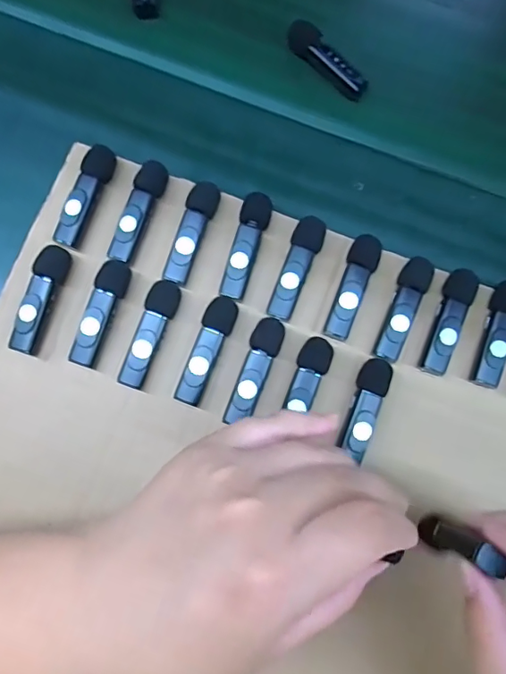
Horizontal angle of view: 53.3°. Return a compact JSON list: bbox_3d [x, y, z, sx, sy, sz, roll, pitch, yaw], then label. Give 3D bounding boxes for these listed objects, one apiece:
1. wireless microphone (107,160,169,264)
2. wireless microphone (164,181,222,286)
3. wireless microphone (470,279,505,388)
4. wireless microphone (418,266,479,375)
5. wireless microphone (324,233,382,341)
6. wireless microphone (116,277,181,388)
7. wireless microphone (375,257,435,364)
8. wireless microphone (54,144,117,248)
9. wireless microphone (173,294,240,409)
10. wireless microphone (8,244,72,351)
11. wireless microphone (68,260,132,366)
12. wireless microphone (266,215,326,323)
[{"bbox_3d":[-0.070,-0.076,0.309,0.016,0.015,0.064,21,80,3],"label":"wireless microphone"},{"bbox_3d":[-0.037,-0.063,0.308,0.017,0.014,0.065,20,80,3],"label":"wireless microphone"},{"bbox_3d":[0.146,-0.002,0.300,0.017,0.018,0.062,19,80,3],"label":"wireless microphone"},{"bbox_3d":[0.117,-0.008,0.304,0.018,0.017,0.065,19,80,3],"label":"wireless microphone"},{"bbox_3d":[0.060,-0.030,0.306,0.018,0.018,0.065,22,80,3],"label":"wireless microphone"},{"bbox_3d":[-0.060,-0.002,0.299,0.017,0.016,0.065,19,80,3],"label":"wireless microphone"},{"bbox_3d":[0.090,-0.017,0.305,0.018,0.017,0.065,24,81,4],"label":"wireless microphone"},{"bbox_3d":[-0.102,-0.086,0.311,0.017,0.016,0.064,20,80,3],"label":"wireless microphone"},{"bbox_3d":[-0.027,0.008,0.297,0.017,0.014,0.065,20,80,3],"label":"wireless microphone"},{"bbox_3d":[-0.126,-0.023,0.301,0.015,0.017,0.065,17,80,2],"label":"wireless microphone"},{"bbox_3d":[-0.089,-0.014,0.301,0.017,0.017,0.065,18,80,2],"label":"wireless microphone"},{"bbox_3d":[0.026,-0.041,0.308,0.017,0.018,0.064,21,80,3],"label":"wireless microphone"}]

